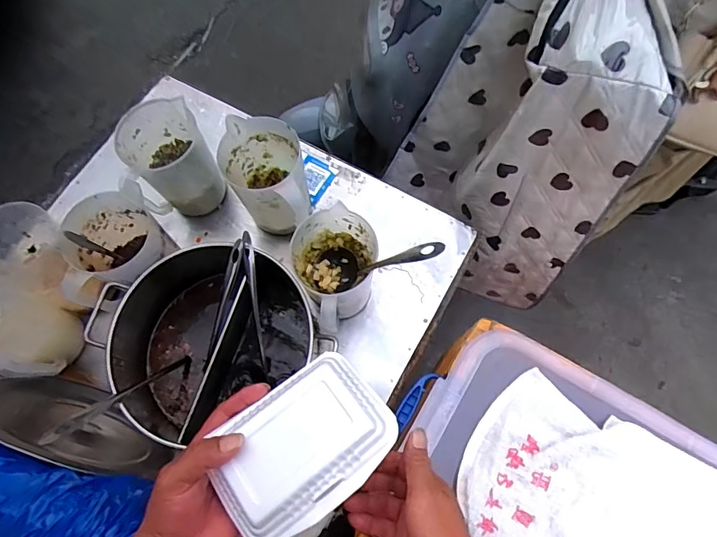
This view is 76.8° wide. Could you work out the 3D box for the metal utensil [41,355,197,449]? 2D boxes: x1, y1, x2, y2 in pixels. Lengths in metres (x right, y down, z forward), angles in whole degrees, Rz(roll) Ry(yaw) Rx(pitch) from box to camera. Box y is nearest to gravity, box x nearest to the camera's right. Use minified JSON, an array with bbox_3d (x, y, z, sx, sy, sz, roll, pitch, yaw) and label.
[{"bbox_3d":[-0.342,0.186,0.663,0.029,0.251,0.034,34,110,12],"label":"metal utensil"}]

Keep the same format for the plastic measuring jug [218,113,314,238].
[{"bbox_3d":[-0.156,-0.145,0.796,0.128,0.178,0.173,-6,69,-3],"label":"plastic measuring jug"}]

